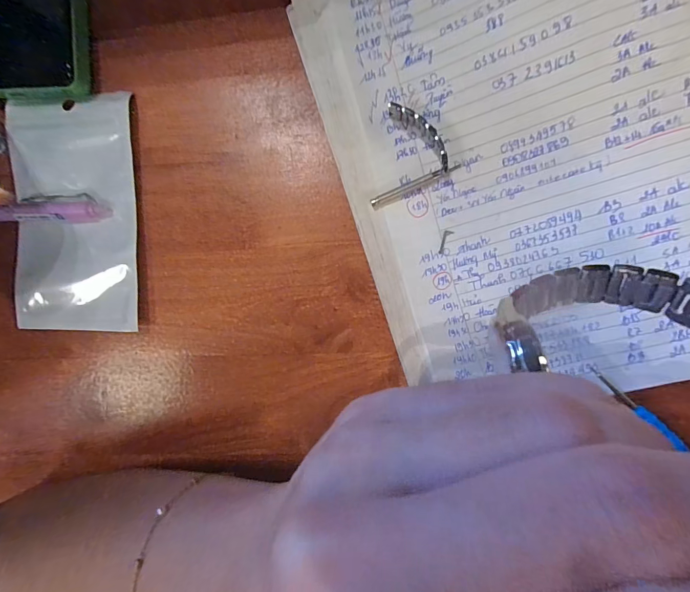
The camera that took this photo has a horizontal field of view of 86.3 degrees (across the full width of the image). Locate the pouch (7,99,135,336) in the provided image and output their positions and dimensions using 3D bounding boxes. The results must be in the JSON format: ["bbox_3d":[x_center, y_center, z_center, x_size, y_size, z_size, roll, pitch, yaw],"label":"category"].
[{"bbox_3d":[-0.161,-0.046,0.219,0.079,0.012,0.133,1,94,6],"label":"pouch"}]

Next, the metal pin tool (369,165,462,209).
[{"bbox_3d":[0.036,-0.058,0.191,0.048,0.004,0.005,-25,91,7],"label":"metal pin tool"}]

